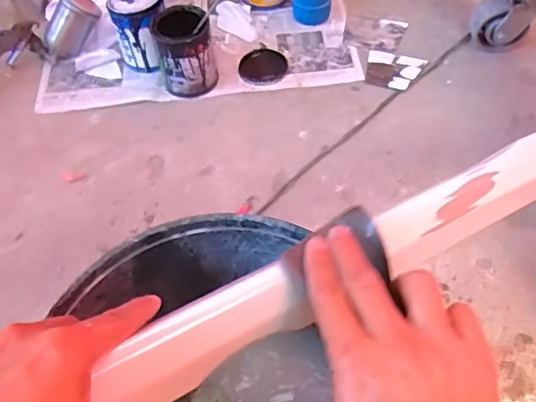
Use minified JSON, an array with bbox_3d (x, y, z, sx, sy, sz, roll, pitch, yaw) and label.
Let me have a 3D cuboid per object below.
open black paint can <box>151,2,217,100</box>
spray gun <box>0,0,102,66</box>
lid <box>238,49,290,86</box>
[{"bbox_3d":[-0.150,-0.274,1.035,0.100,0.131,0.100,-9,54,-2],"label":"open black paint can"},{"bbox_3d":[-0.453,-0.315,1.103,0.260,0.110,0.095,-22,55,6],"label":"spray gun"},{"bbox_3d":[-0.009,-0.259,1.092,0.098,0.006,0.089,-40,61,-22],"label":"lid"}]

